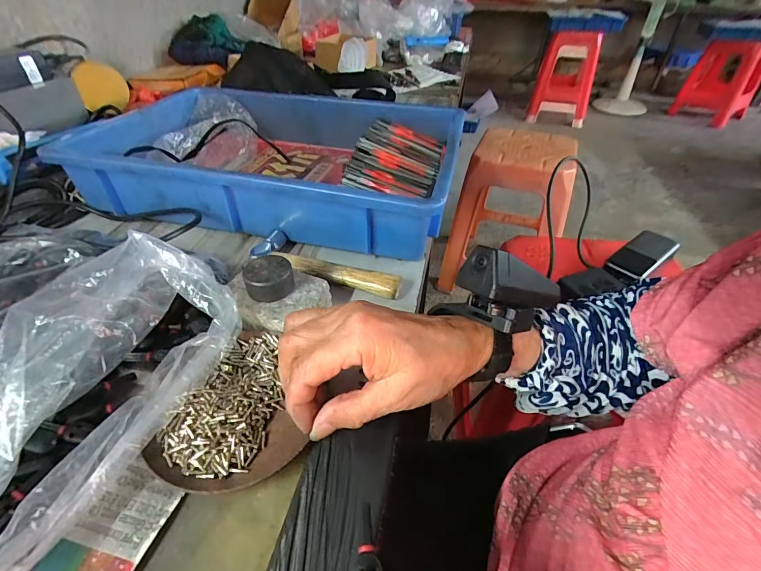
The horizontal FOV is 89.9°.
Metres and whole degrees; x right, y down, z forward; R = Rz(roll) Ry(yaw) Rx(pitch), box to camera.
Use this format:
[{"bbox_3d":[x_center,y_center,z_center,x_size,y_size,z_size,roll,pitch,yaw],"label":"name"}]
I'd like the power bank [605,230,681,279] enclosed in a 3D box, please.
[{"bbox_3d":[0.389,-0.050,0.561,0.122,0.013,0.056,-27,48,-29],"label":"power bank"}]

